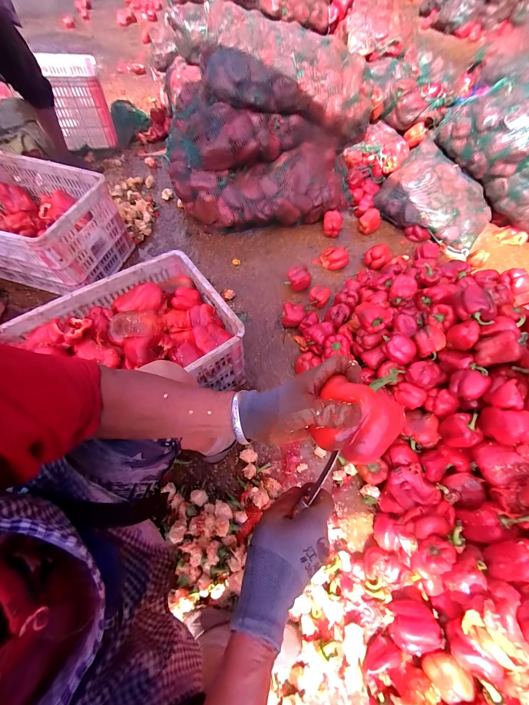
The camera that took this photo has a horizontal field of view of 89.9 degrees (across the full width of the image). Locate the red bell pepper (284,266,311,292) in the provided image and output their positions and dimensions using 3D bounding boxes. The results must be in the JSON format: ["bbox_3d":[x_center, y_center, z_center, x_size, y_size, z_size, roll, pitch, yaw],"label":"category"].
[{"bbox_3d":[0.132,-0.290,1.051,0.095,0.083,0.072,-9,62,-7],"label":"red bell pepper"}]

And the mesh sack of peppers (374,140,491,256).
[{"bbox_3d":[0.819,-0.723,1.250,0.485,0.188,0.411,37,66,17],"label":"mesh sack of peppers"}]

